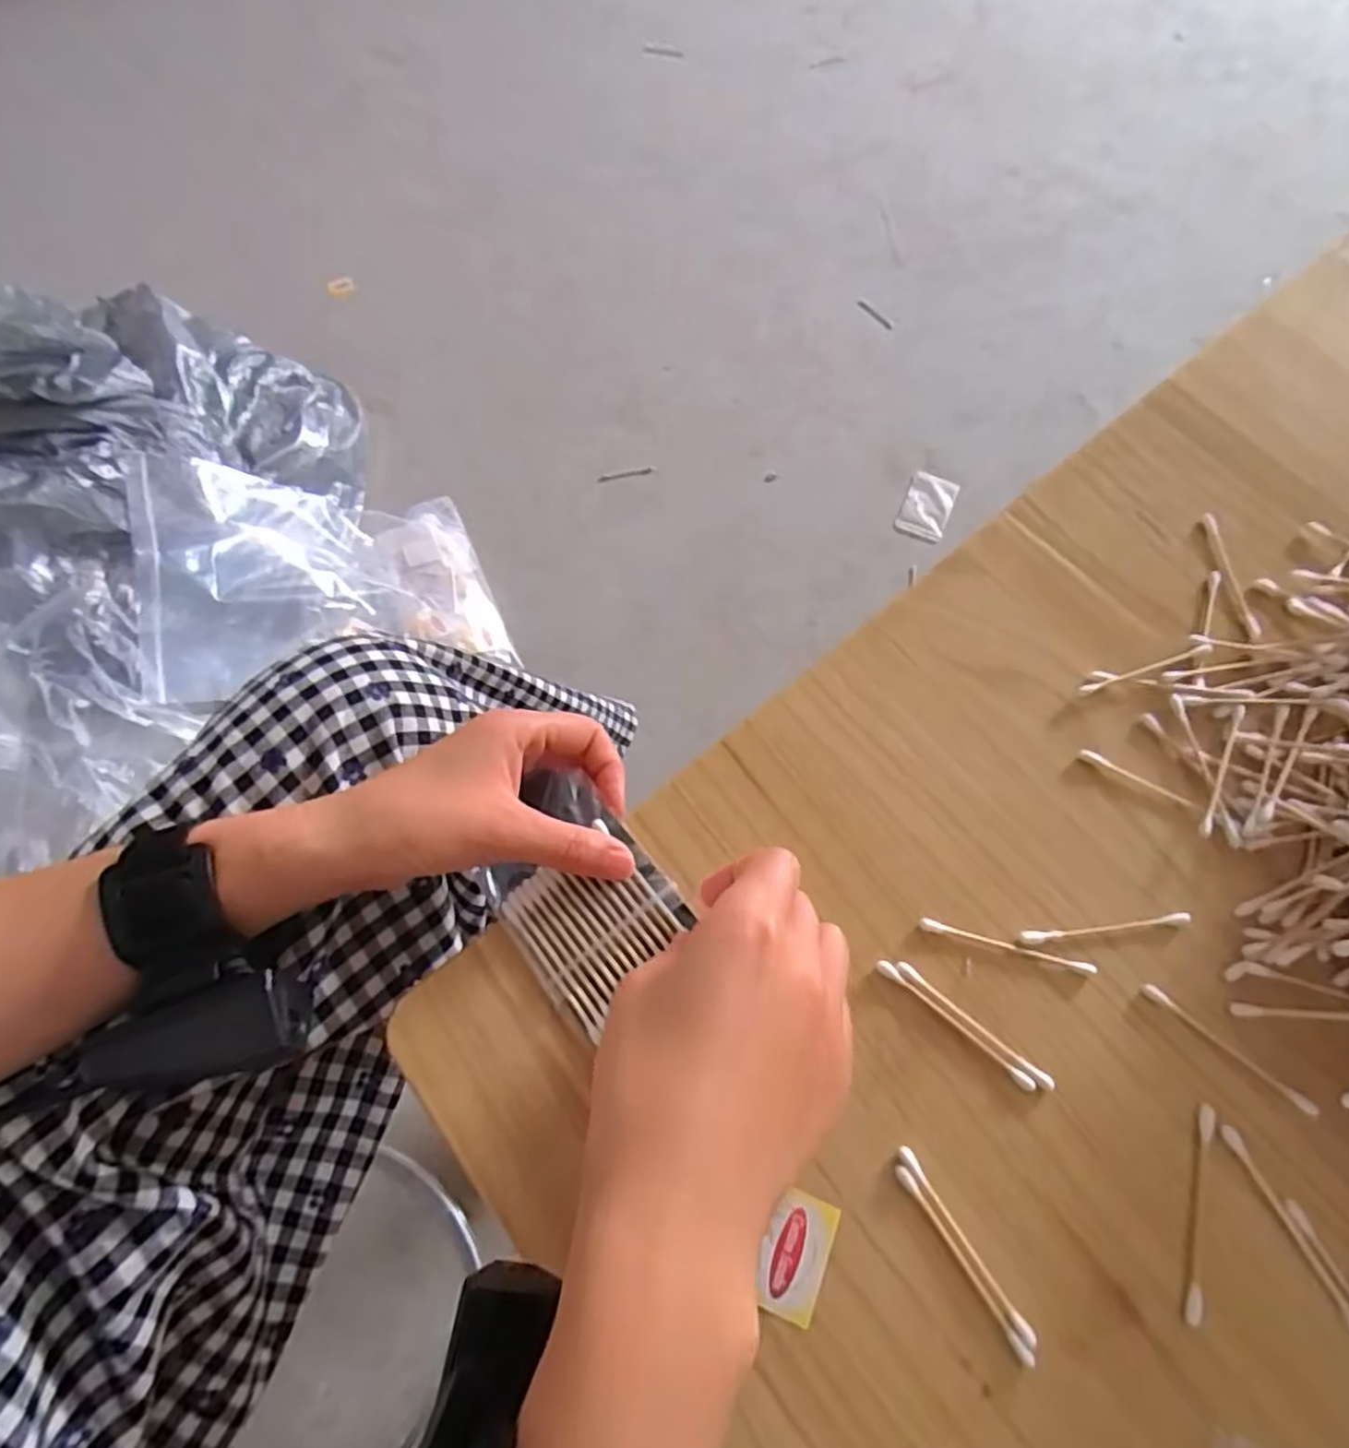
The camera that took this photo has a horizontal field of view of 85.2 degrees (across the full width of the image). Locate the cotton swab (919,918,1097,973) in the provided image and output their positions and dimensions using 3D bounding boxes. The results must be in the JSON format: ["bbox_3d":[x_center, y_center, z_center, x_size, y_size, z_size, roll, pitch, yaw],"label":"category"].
[{"bbox_3d":[0.137,0.091,0.301,0.070,0.004,0.005,13,70,7],"label":"cotton swab"}]

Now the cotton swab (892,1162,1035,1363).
[{"bbox_3d":[0.103,0.193,0.262,0.005,0.004,0.070,-33,71,-10],"label":"cotton swab"}]

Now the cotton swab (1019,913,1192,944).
[{"bbox_3d":[0.179,0.084,0.303,0.071,0.004,0.006,-6,69,0],"label":"cotton swab"}]

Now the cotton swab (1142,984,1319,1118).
[{"bbox_3d":[0.217,0.126,0.286,0.069,0.004,0.006,39,75,15],"label":"cotton swab"}]

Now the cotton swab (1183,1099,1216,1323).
[{"bbox_3d":[0.192,0.178,0.267,0.006,0.004,0.071,17,70,9],"label":"cotton swab"}]

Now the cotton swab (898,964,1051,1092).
[{"bbox_3d":[0.119,0.119,0.291,0.069,0.004,0.006,37,75,15],"label":"cotton swab"}]

